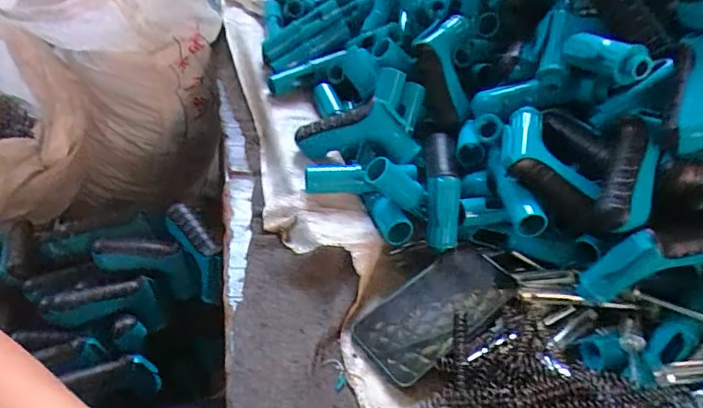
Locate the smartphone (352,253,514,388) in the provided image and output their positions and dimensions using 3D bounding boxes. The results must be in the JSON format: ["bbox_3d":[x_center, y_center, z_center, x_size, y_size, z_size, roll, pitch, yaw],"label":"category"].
[{"bbox_3d":[0.082,0.098,0.454,0.155,0.008,0.079,-31,49,-22],"label":"smartphone"}]

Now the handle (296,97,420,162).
[{"bbox_3d":[0.007,-0.080,0.550,0.137,0.074,0.048,12,41,-1],"label":"handle"}]

